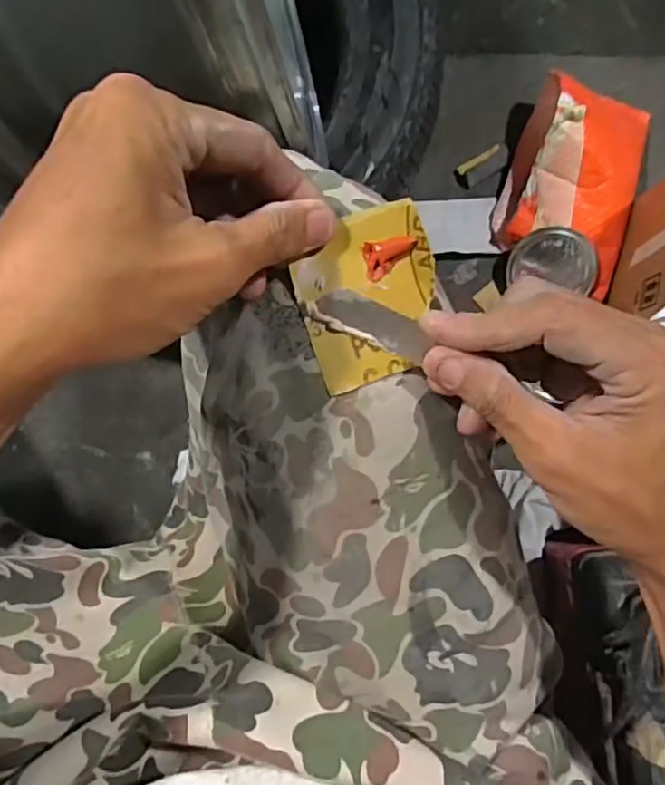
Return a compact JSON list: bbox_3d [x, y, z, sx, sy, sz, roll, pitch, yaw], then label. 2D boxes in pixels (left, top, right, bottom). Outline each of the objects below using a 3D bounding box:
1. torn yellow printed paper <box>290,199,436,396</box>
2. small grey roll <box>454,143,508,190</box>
[{"bbox_3d":[0.016,-0.039,0.258,0.056,0.007,0.068,-17,101,-1],"label":"torn yellow printed paper"},{"bbox_3d":[0.172,-0.260,0.715,0.066,0.009,0.028,-34,89,-4],"label":"small grey roll"}]

